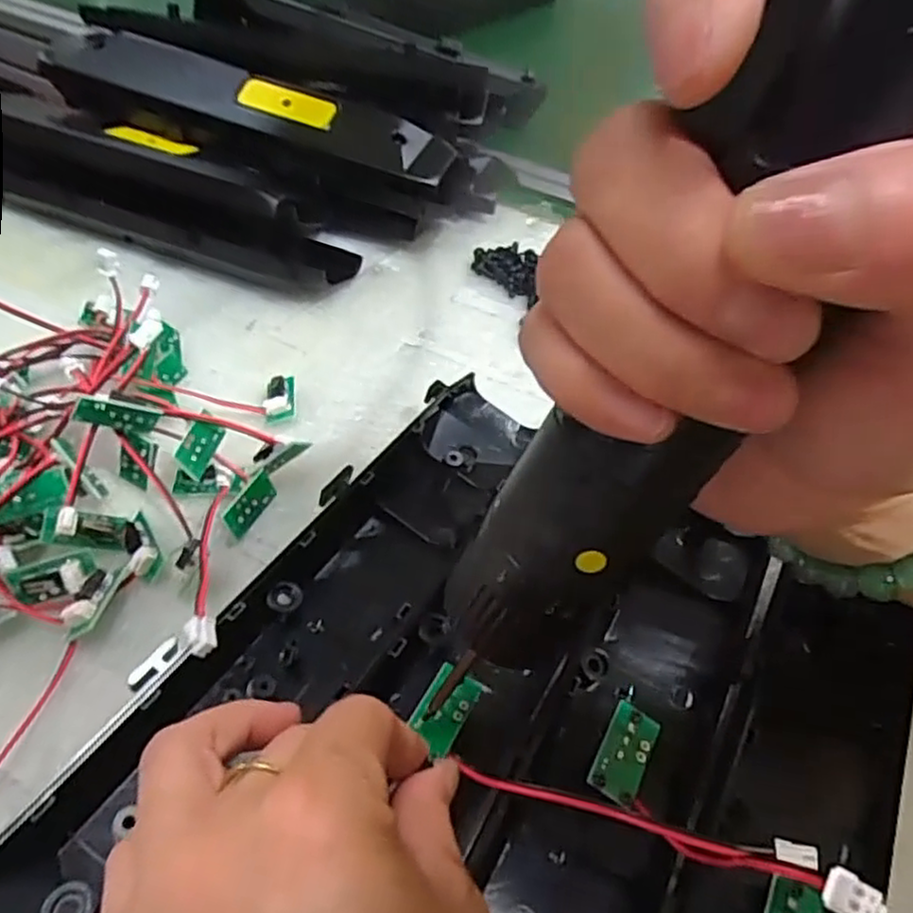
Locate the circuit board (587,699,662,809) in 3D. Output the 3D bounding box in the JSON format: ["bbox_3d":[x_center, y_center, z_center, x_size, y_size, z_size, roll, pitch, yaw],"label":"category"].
[{"bbox_3d":[0.052,0.092,0.219,0.016,0.004,0.029,31,50,7],"label":"circuit board"}]

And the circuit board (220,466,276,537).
[{"bbox_3d":[-0.085,0.019,0.295,0.004,0.014,0.031,-15,30,33],"label":"circuit board"}]

